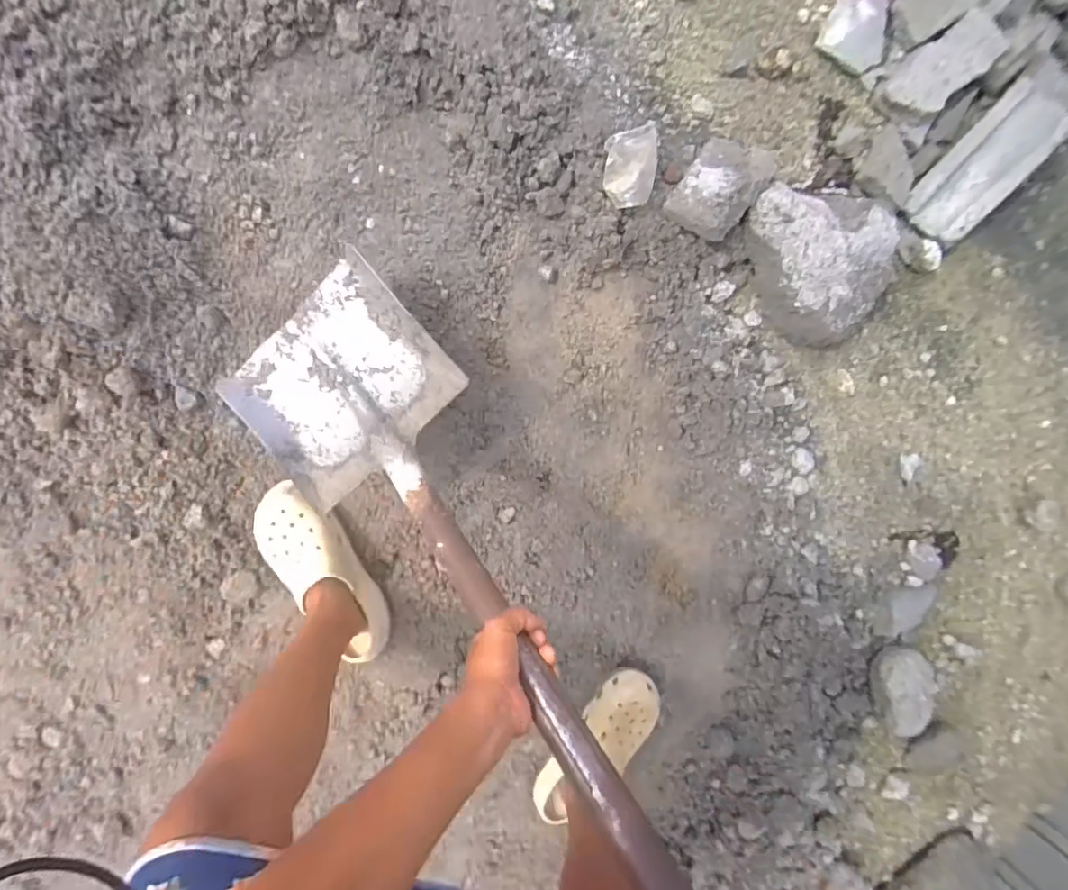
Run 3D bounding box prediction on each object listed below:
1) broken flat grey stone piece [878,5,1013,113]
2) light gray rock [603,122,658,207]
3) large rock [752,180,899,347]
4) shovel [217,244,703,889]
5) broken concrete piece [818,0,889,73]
[{"bbox_3d":[0.532,-0.492,0.720,0.153,0.030,0.076,-34,98,1],"label":"broken flat grey stone piece"},{"bbox_3d":[0.122,-0.352,0.697,0.063,0.044,0.089,-2,97,-3],"label":"light gray rock"},{"bbox_3d":[0.408,-0.250,0.731,0.206,0.086,0.208,0,97,-4],"label":"large rock"},{"bbox_3d":[-0.042,0.163,0.452,0.225,0.084,0.915,-40,57,2],"label":"shovel"},{"bbox_3d":[0.433,-0.555,0.728,0.082,0.022,0.094,24,95,-6],"label":"broken concrete piece"}]

